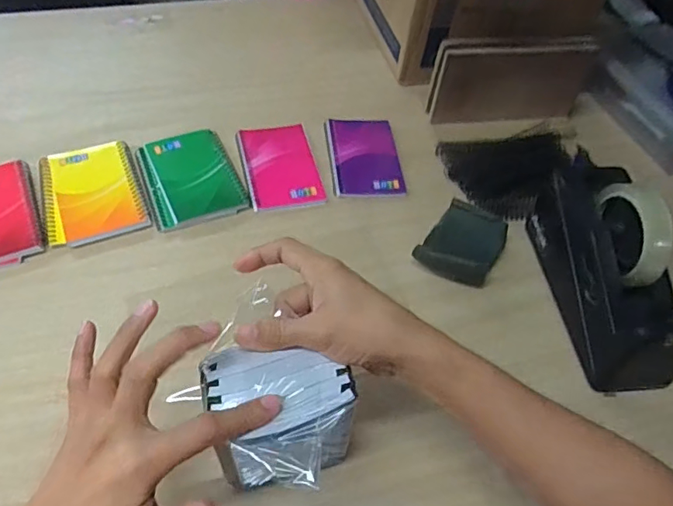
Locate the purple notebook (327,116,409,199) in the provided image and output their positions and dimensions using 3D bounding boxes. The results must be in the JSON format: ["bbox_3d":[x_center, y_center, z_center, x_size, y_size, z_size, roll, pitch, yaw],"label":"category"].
[{"bbox_3d":[0.034,-0.121,0.646,0.084,0.008,0.133,-2,53,-8],"label":"purple notebook"}]

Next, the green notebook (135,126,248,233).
[{"bbox_3d":[-0.166,-0.087,0.601,0.101,0.013,0.130,-16,56,-18],"label":"green notebook"}]

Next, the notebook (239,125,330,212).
[{"bbox_3d":[-0.067,-0.106,0.626,0.085,0.008,0.139,-9,54,-13],"label":"notebook"}]

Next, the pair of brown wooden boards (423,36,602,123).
[{"bbox_3d":[0.224,-0.223,0.679,0.213,0.111,0.034,-9,54,-13],"label":"pair of brown wooden boards"}]

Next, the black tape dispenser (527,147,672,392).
[{"bbox_3d":[0.254,0.014,0.485,0.073,0.122,0.202,-3,53,-8],"label":"black tape dispenser"}]

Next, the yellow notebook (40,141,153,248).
[{"bbox_3d":[-0.261,-0.066,0.563,0.097,0.015,0.130,-16,56,-18],"label":"yellow notebook"}]

